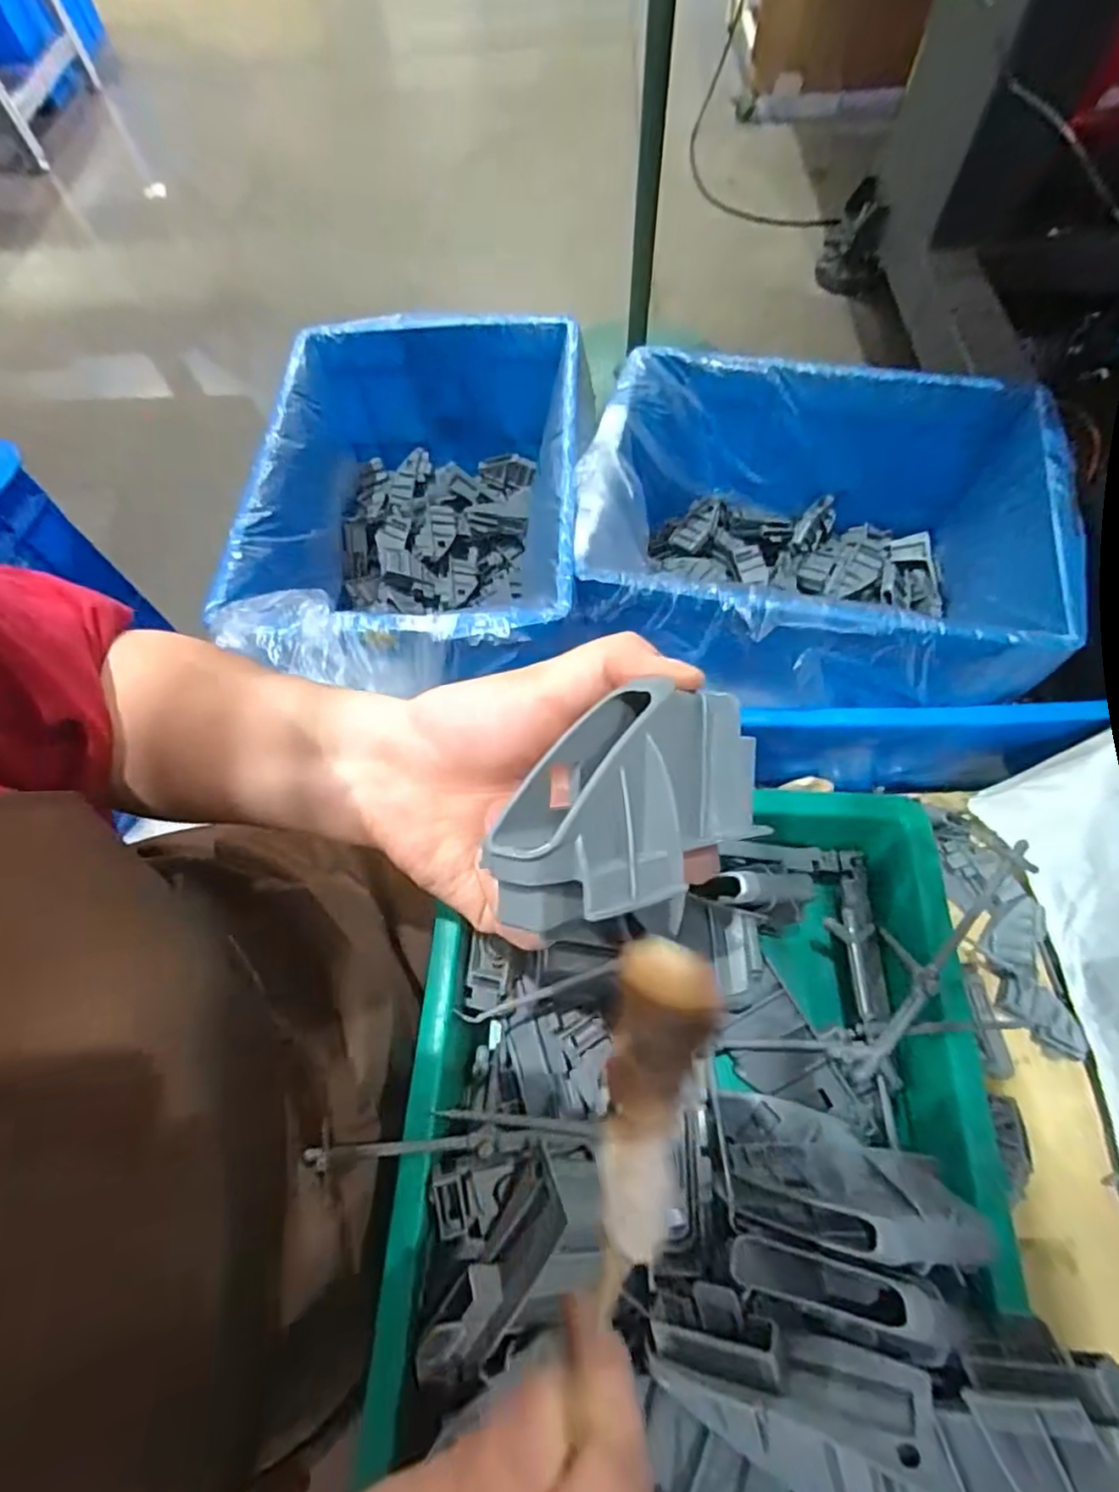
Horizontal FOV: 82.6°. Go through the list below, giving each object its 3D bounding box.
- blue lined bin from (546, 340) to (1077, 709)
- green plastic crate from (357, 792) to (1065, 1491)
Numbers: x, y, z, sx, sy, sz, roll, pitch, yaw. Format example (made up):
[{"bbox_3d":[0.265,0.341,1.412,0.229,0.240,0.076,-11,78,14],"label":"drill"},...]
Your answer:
[{"bbox_3d":[0.337,-0.236,0.857,0.598,0.273,0.446,12,66,9],"label":"blue lined bin"},{"bbox_3d":[0.064,0.183,0.296,0.273,0.085,0.338,-2,65,3],"label":"green plastic crate"}]

